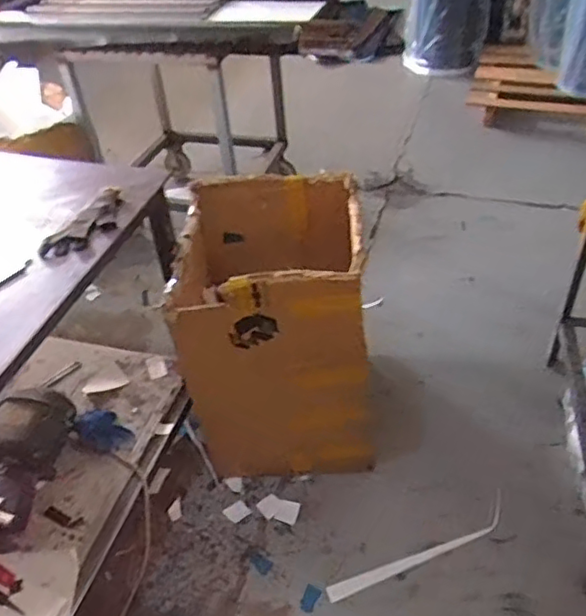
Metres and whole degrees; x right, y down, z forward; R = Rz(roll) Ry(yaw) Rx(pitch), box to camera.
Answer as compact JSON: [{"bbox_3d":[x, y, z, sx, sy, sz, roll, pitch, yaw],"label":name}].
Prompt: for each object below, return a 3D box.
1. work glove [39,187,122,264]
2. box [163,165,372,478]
[{"bbox_3d":[-0.403,-0.164,1.251,0.099,0.033,0.229,9,43,15],"label":"work glove"},{"bbox_3d":[-0.041,0.034,1.671,0.449,0.650,0.484,-4,41,1],"label":"box"}]

